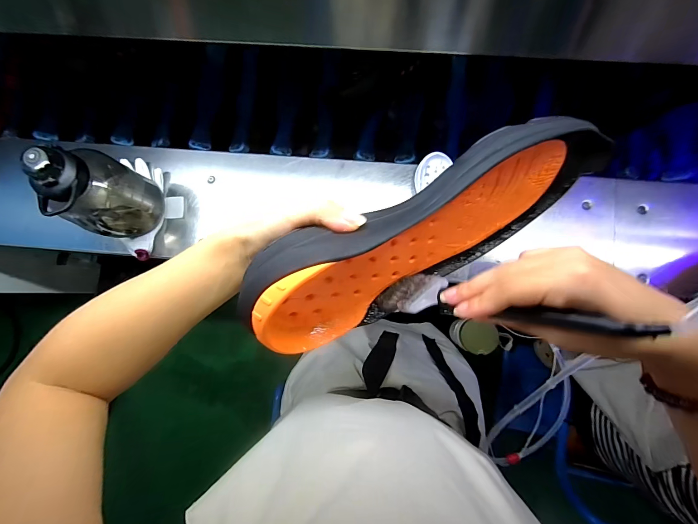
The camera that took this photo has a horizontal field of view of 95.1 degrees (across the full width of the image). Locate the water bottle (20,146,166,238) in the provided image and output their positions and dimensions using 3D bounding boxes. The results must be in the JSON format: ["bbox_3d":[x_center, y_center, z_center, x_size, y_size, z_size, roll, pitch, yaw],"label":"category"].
[{"bbox_3d":[-0.432,-0.122,0.560,0.094,0.220,0.130,28,83,8],"label":"water bottle"}]

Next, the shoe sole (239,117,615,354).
[{"bbox_3d":[0.069,-0.020,0.258,0.303,0.112,0.030,-28,51,-8],"label":"shoe sole"}]

